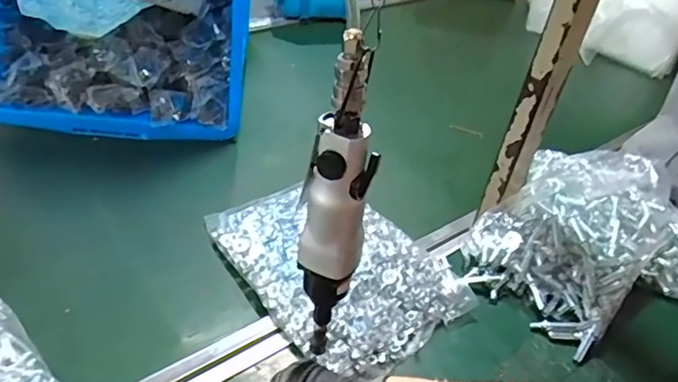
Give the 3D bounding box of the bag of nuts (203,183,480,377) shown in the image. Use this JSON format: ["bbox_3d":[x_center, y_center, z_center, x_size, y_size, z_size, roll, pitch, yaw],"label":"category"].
[{"bbox_3d":[-0.003,0.073,0.629,0.202,0.046,0.264,-23,49,-31],"label":"bag of nuts"}]

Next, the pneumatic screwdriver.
[{"bbox_3d":[-0.004,0.024,0.440,0.050,0.284,0.048,28,44,22],"label":"pneumatic screwdriver"}]

